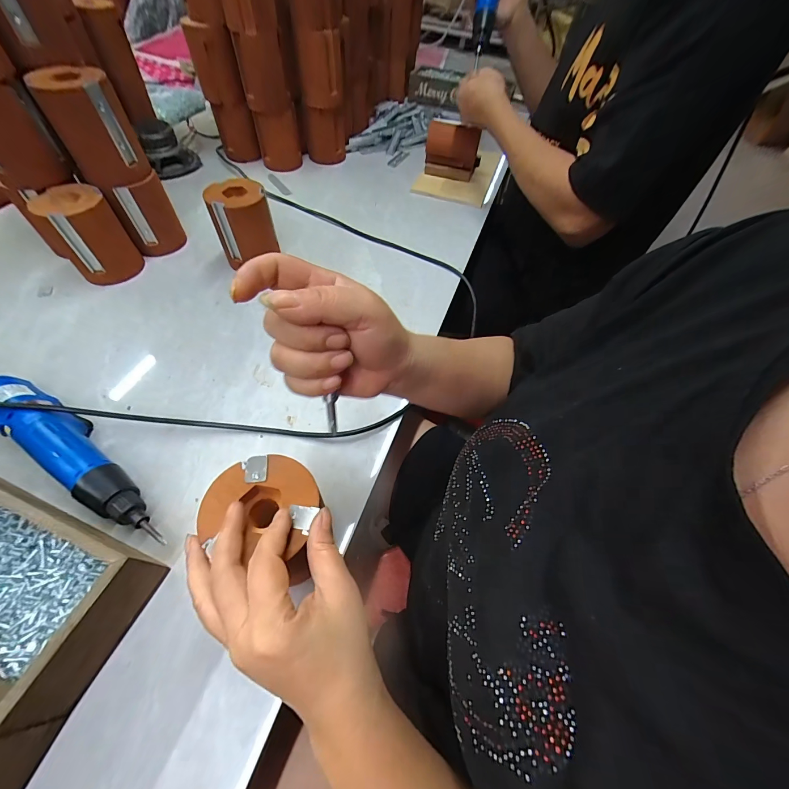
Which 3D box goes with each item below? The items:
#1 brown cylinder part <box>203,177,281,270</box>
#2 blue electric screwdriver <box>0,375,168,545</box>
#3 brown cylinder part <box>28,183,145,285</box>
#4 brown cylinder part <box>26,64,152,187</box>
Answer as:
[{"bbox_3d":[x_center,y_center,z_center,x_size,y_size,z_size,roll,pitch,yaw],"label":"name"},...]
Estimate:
[{"bbox_3d":[-0.218,-0.244,0.494,0.077,0.100,0.072,-16,60,-16],"label":"brown cylinder part"},{"bbox_3d":[-0.315,0.051,0.329,0.273,0.040,0.050,29,58,13],"label":"blue electric screwdriver"},{"bbox_3d":[-0.410,-0.213,0.461,0.080,0.102,0.070,-37,67,-26],"label":"brown cylinder part"},{"bbox_3d":[-0.373,-0.333,0.424,0.076,0.099,0.075,-24,62,-20],"label":"brown cylinder part"}]

